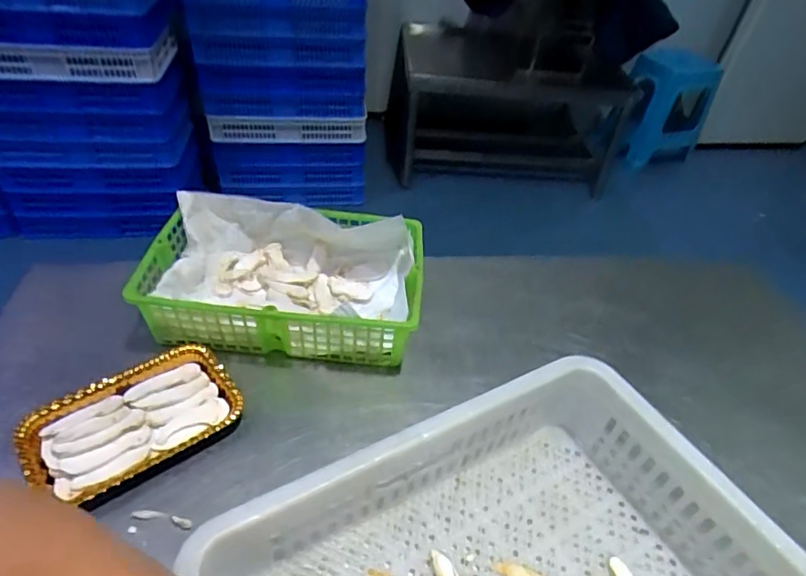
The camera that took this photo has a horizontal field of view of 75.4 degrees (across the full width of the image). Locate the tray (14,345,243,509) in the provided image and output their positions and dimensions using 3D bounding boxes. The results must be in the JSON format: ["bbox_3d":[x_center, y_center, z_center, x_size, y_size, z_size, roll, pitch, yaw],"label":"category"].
[{"bbox_3d":[-0.265,0.135,0.524,0.186,0.031,0.119,-27,52,-32],"label":"tray"}]

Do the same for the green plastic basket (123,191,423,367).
[{"bbox_3d":[-0.141,-0.009,0.647,0.313,0.104,0.195,4,42,-4],"label":"green plastic basket"}]

